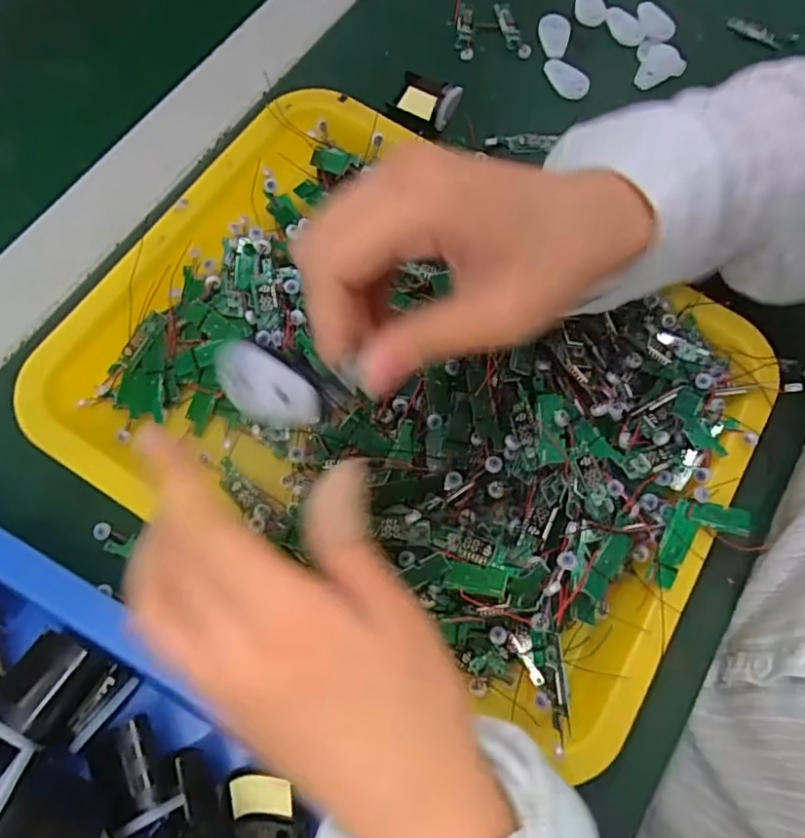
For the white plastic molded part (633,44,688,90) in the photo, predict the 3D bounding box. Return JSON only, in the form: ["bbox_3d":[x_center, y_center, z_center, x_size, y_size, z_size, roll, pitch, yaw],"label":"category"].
[{"bbox_3d":[0.185,-0.250,0.423,0.028,0.008,0.040,31,72,6],"label":"white plastic molded part"}]

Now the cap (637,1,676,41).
[{"bbox_3d":[0.183,-0.290,0.432,0.023,0.008,0.032,-39,78,-16],"label":"cap"}]

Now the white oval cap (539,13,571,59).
[{"bbox_3d":[0.107,-0.274,0.421,0.023,0.010,0.034,15,71,5],"label":"white oval cap"}]

